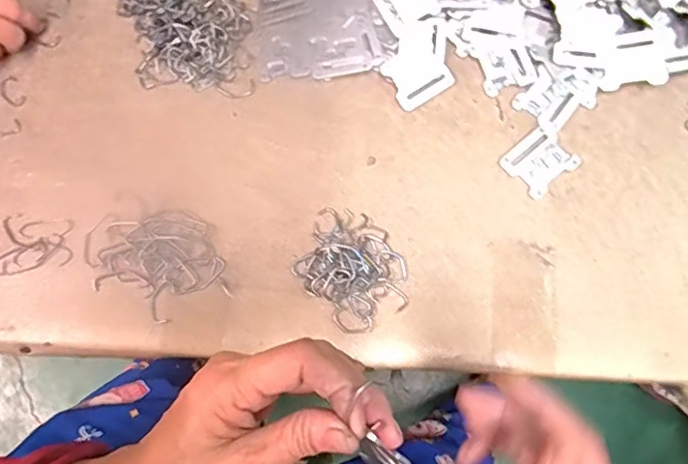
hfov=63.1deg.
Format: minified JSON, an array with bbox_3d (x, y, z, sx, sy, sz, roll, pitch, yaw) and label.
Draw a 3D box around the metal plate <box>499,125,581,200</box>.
[{"bbox_3d":[0.157,-0.057,0.451,0.051,0.004,0.044,-39,77,-10],"label":"metal plate"}]

